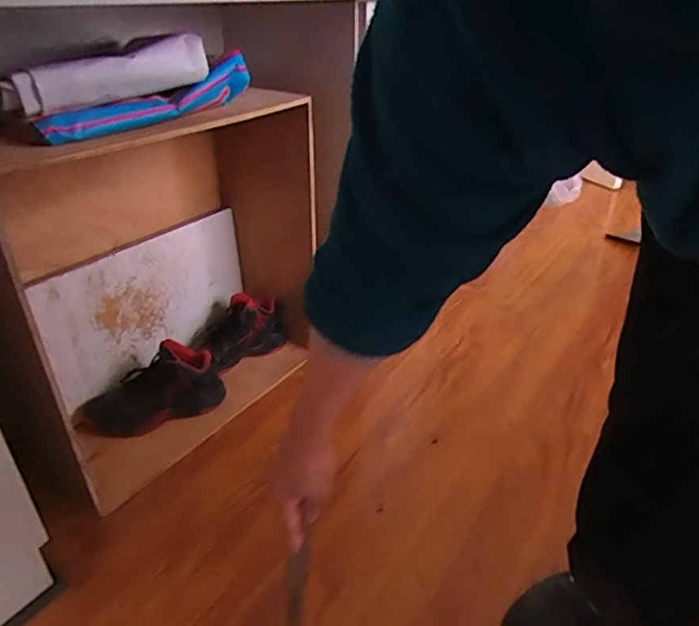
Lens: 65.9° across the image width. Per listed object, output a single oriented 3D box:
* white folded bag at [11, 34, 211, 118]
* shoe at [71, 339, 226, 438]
[{"bbox_3d":[-0.313,-0.339,0.760,0.034,0.072,0.311,18,36,26],"label":"white folded bag"},{"bbox_3d":[-0.414,0.159,1.113,0.287,0.131,0.107,-15,35,-24],"label":"shoe"}]

